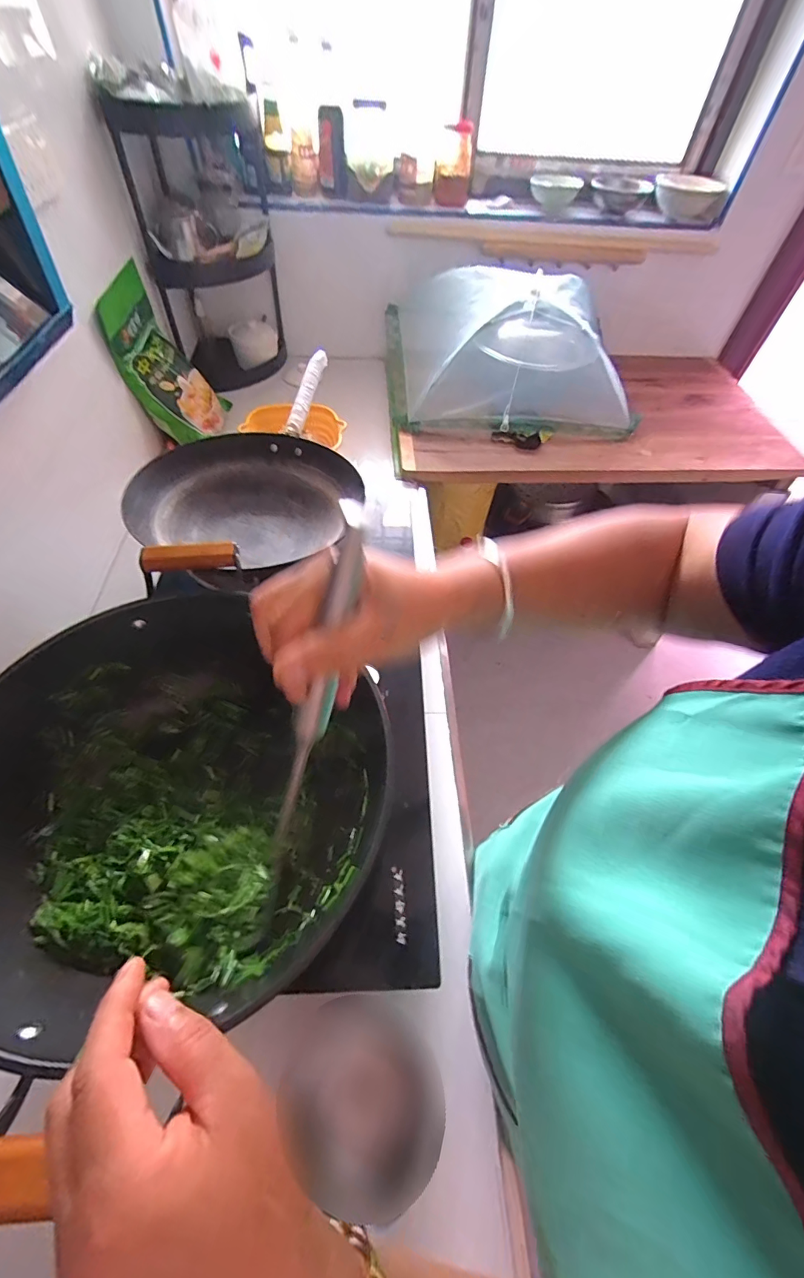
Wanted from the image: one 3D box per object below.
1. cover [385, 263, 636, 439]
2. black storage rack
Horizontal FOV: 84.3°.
[{"bbox_3d":[0.285,-0.735,1.119,0.609,0.257,0.368,3,55,-3],"label":"cover"},{"bbox_3d":[-0.457,-0.928,1.099,0.278,0.546,0.297,-7,56,-10],"label":"black storage rack"}]

